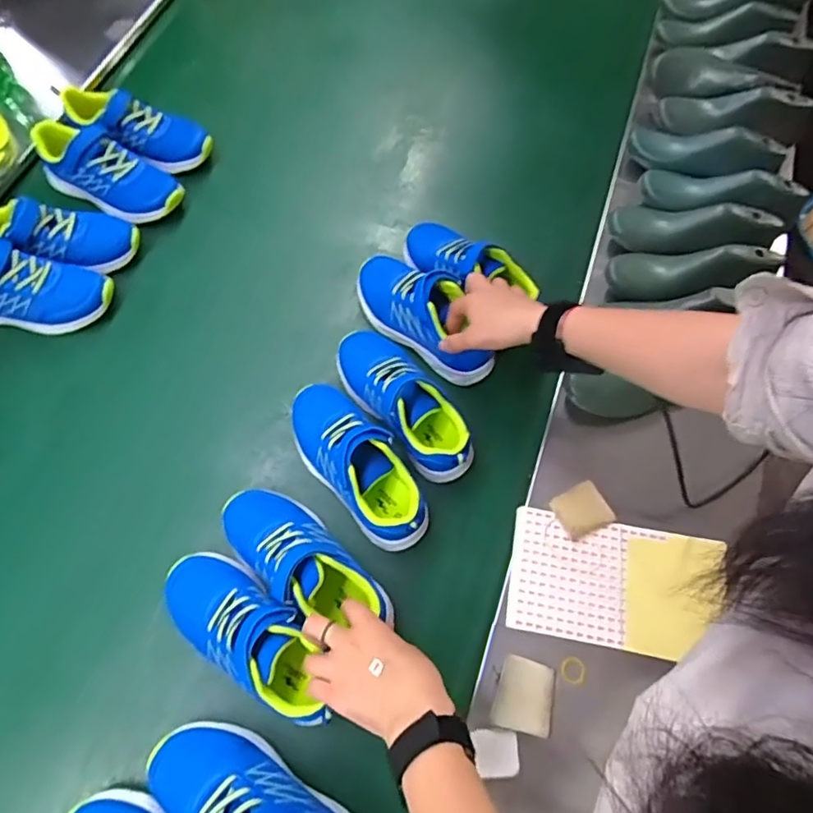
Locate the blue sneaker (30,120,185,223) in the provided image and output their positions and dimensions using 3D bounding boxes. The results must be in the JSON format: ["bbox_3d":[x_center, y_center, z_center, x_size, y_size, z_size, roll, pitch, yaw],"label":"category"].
[{"bbox_3d":[-0.401,-0.311,0.735,0.196,0.069,0.090,28,74,9],"label":"blue sneaker"}]

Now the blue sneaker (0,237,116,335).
[{"bbox_3d":[-0.458,-0.137,0.643,0.197,0.079,0.083,6,71,-12],"label":"blue sneaker"}]

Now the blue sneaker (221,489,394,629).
[{"bbox_3d":[-0.104,0.153,0.537,0.186,0.080,0.076,43,77,13],"label":"blue sneaker"}]

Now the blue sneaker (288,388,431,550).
[{"bbox_3d":[-0.054,0.056,0.575,0.081,0.072,0.199,-39,76,-12],"label":"blue sneaker"}]

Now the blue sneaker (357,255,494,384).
[{"bbox_3d":[0.020,-0.110,0.643,0.085,0.065,0.196,-41,77,-12],"label":"blue sneaker"}]

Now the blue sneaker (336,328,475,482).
[{"bbox_3d":[0.001,-0.011,0.609,0.083,0.073,0.202,-38,76,-12],"label":"blue sneaker"}]

